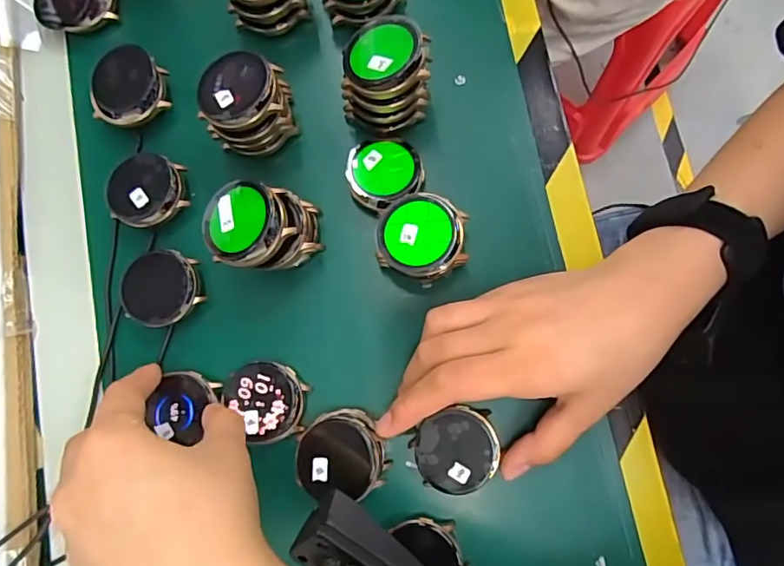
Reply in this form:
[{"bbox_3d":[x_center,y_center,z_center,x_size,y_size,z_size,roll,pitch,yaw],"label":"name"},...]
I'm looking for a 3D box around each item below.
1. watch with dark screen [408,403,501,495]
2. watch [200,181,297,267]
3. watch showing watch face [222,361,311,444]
[{"bbox_3d":[0.034,0.090,0.284,0.044,0.010,0.042,-9,80,0],"label":"watch with dark screen"},{"bbox_3d":[-0.075,-0.031,0.273,0.045,0.009,0.043,-2,83,5],"label":"watch"},{"bbox_3d":[-0.069,0.065,0.295,0.041,0.008,0.045,-1,81,4],"label":"watch showing watch face"}]

